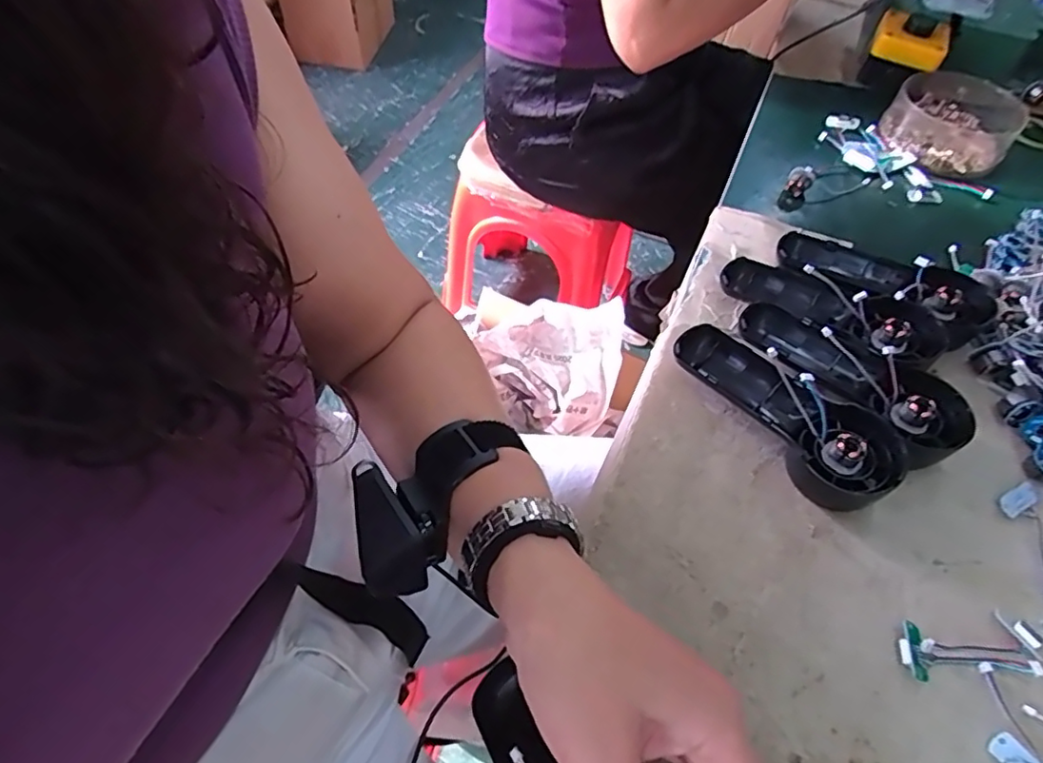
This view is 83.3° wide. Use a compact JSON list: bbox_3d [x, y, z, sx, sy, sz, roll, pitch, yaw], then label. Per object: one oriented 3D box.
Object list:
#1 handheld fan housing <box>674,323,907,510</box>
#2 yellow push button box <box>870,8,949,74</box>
[{"bbox_3d":[0.166,0.017,0.377,0.052,0.035,0.147,-35,63,-23],"label":"handheld fan housing"},{"bbox_3d":[0.414,-0.363,0.623,0.066,0.025,0.075,26,57,12],"label":"yellow push button box"}]

